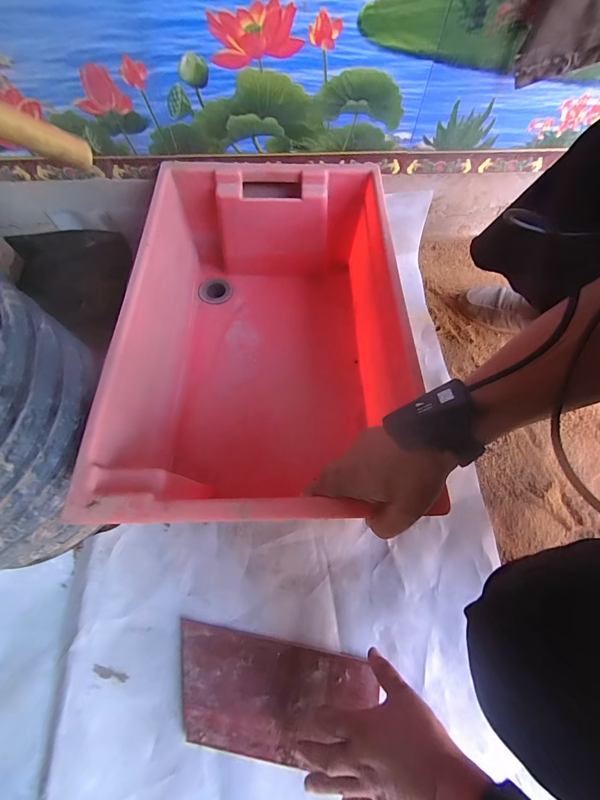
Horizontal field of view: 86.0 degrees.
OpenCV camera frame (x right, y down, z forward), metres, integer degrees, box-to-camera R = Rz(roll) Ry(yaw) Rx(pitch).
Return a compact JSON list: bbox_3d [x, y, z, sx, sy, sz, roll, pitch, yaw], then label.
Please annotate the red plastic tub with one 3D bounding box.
[{"bbox_3d":[-0.067,-0.110,0.527,0.392,0.211,0.580,0,67,-2],"label":"red plastic tub"}]

